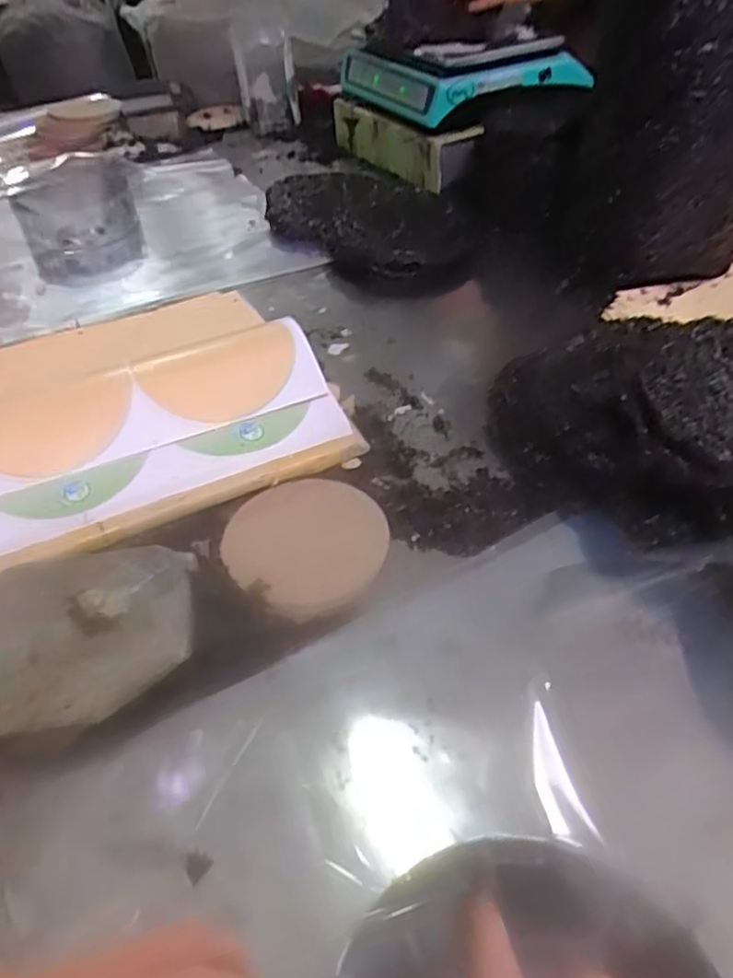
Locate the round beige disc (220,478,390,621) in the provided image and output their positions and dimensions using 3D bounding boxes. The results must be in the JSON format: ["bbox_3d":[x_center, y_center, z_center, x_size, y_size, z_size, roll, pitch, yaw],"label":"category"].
[{"bbox_3d":[-0.052,0.043,0.565,0.135,0.015,0.139,-2,44,2],"label":"round beige disc"}]

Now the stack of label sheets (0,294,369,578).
[{"bbox_3d":[-0.274,-0.036,0.590,0.495,0.099,0.207,-22,47,-18],"label":"stack of label sheets"}]

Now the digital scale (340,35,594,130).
[{"bbox_3d":[0.148,-0.723,1.119,0.294,0.092,0.345,-22,47,-19],"label":"digital scale"}]

